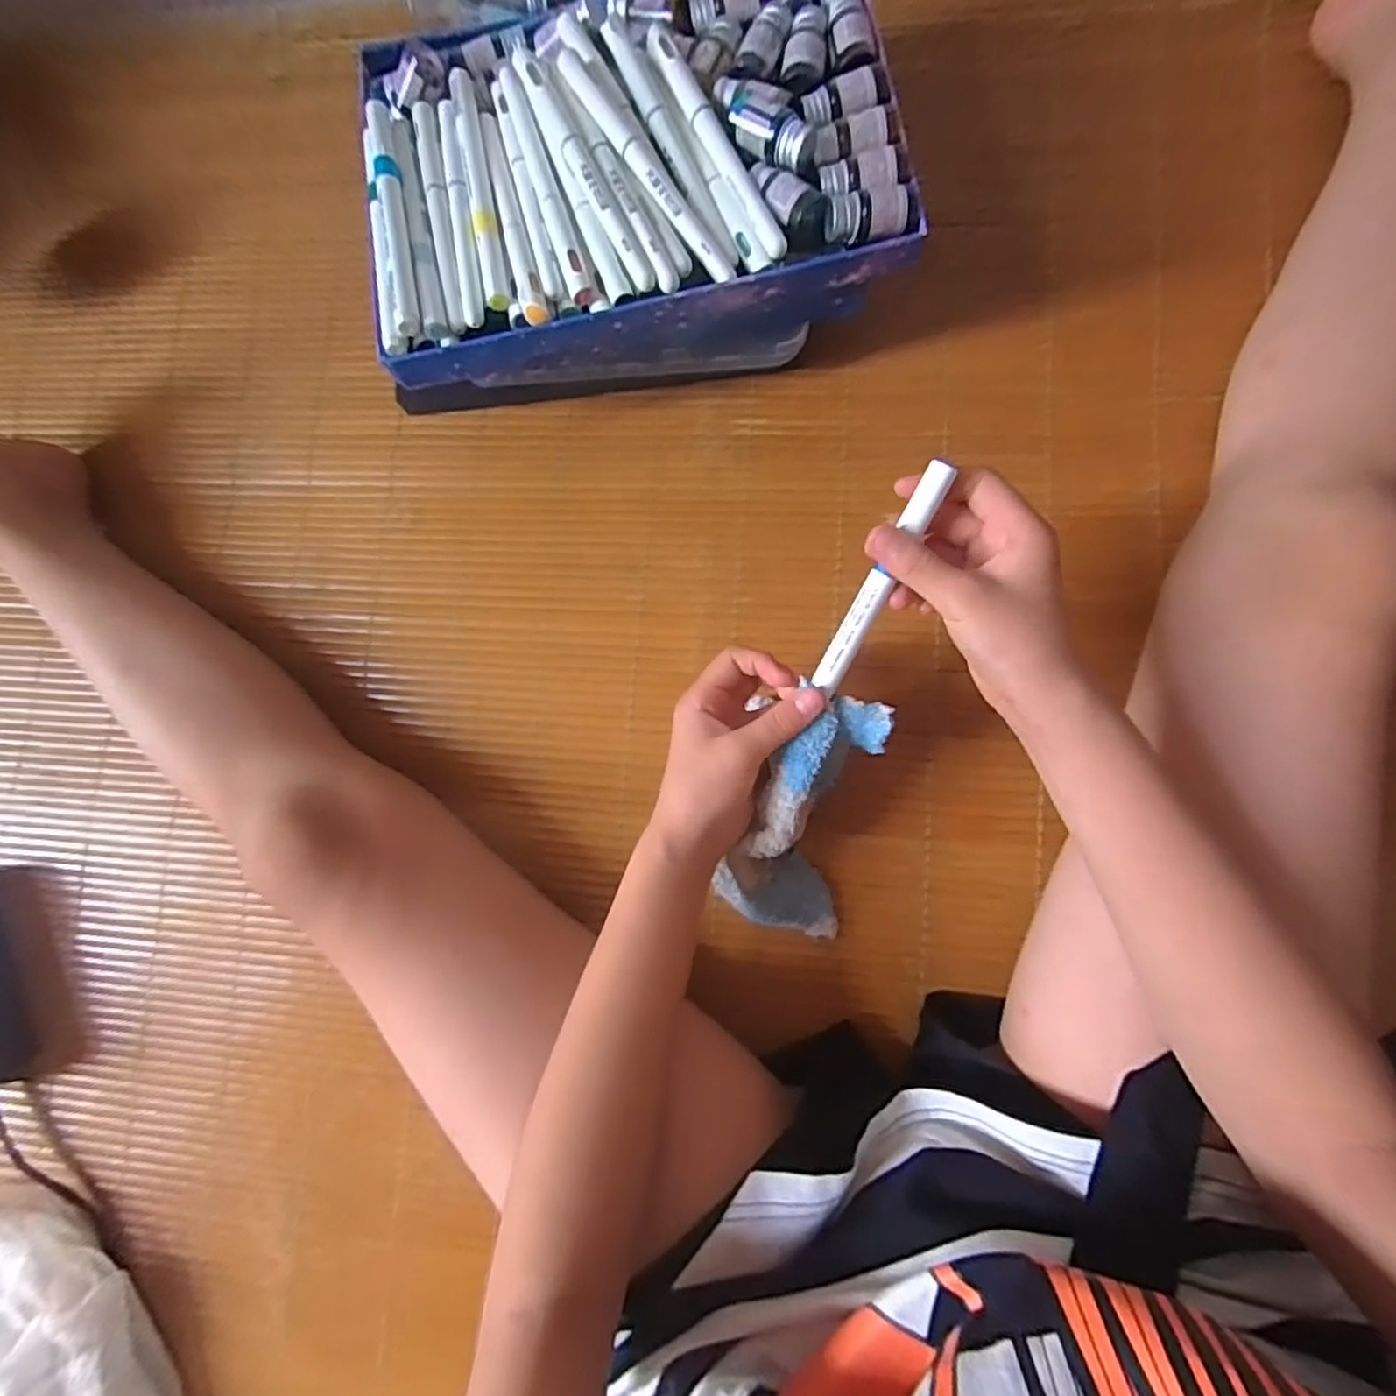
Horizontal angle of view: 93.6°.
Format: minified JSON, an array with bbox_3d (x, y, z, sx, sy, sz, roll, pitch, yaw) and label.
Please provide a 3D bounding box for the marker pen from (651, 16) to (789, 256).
[{"bbox_3d":[0.009,-0.269,0.317,0.013,0.009,0.128,-27,81,2],"label":"marker pen"}]

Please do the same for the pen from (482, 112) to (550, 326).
[{"bbox_3d":[-0.096,-0.245,0.330,0.013,0.010,0.124,-17,81,4],"label":"pen"}]

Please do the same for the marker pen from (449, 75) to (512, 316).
[{"bbox_3d":[-0.111,-0.260,0.334,0.012,0.008,0.134,-12,82,5],"label":"marker pen"}]

